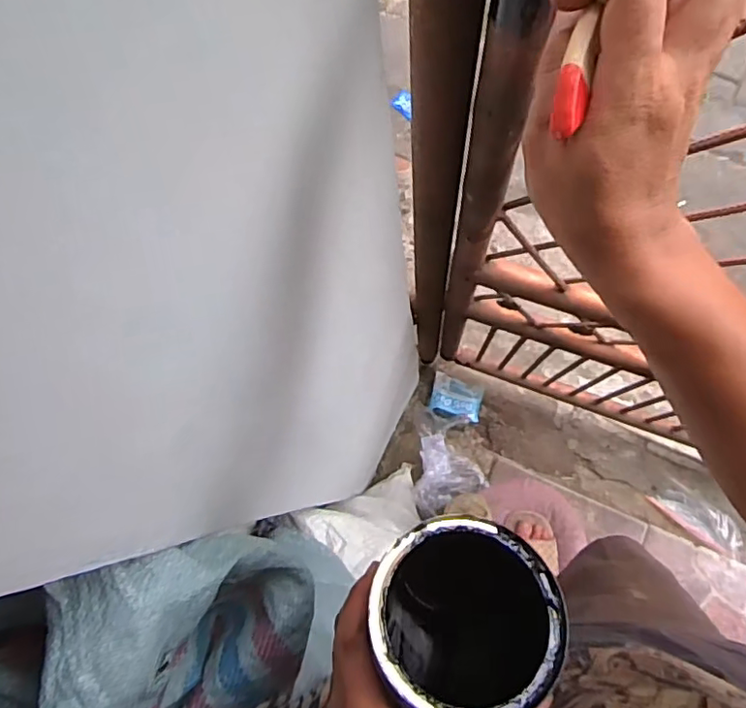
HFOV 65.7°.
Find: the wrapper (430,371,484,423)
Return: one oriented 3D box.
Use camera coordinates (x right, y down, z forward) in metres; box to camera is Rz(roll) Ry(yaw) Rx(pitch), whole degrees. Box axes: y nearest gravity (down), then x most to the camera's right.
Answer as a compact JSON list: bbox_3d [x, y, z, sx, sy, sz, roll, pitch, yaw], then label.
[{"bbox_3d":[0.232,0.117,1.581,0.138,0.015,0.105,13,83,7],"label":"wrapper"}]

